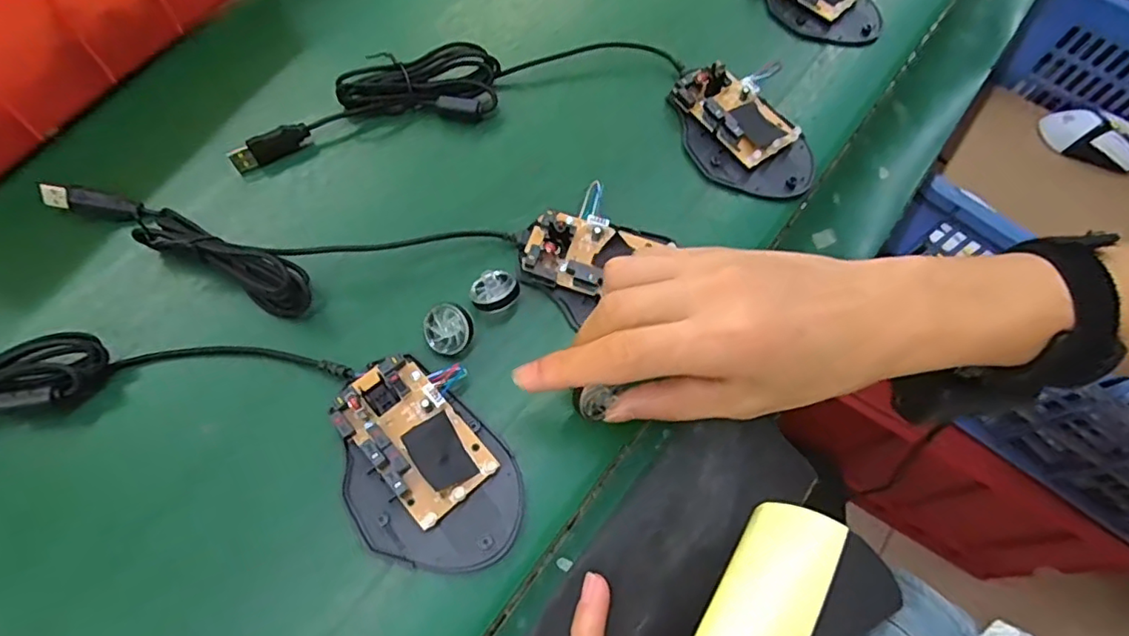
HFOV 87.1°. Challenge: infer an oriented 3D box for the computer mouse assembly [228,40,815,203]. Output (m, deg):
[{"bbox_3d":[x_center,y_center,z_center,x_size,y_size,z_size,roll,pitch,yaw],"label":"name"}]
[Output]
[{"bbox_3d":[-0.016,-0.135,0.373,0.339,0.024,0.114,4,64,-1],"label":"computer mouse assembly"}]

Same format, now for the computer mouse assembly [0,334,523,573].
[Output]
[{"bbox_3d":[-0.171,0.064,0.273,0.291,0.022,0.112,-2,65,-4],"label":"computer mouse assembly"}]

